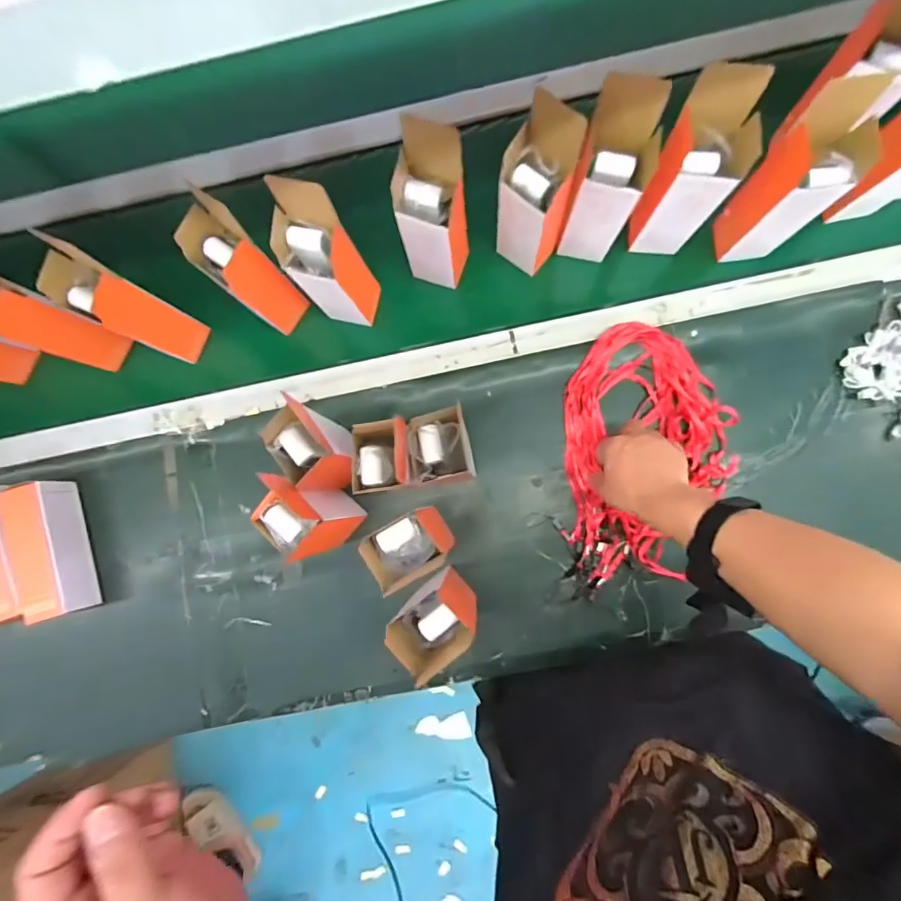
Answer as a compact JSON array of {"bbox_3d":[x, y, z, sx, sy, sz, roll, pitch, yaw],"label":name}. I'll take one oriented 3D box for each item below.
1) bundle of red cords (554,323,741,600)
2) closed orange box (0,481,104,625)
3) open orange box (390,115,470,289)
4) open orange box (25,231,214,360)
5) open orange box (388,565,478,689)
[{"bbox_3d":[0.256,0.015,0.669,0.211,0.027,0.343,5,88,5],"label":"bundle of red cords"},{"bbox_3d":[-0.543,0.135,0.698,0.067,0.077,0.184,-11,85,2],"label":"closed orange box"},{"bbox_3d":[-0.021,-0.264,0.600,0.081,0.204,0.071,18,87,5],"label":"open orange box"},{"bbox_3d":[-0.387,-0.172,0.619,0.073,0.202,0.062,33,88,5],"label":"open orange box"},{"bbox_3d":[-0.012,0.185,0.584,0.062,0.187,0.058,-38,84,0],"label":"open orange box"}]

